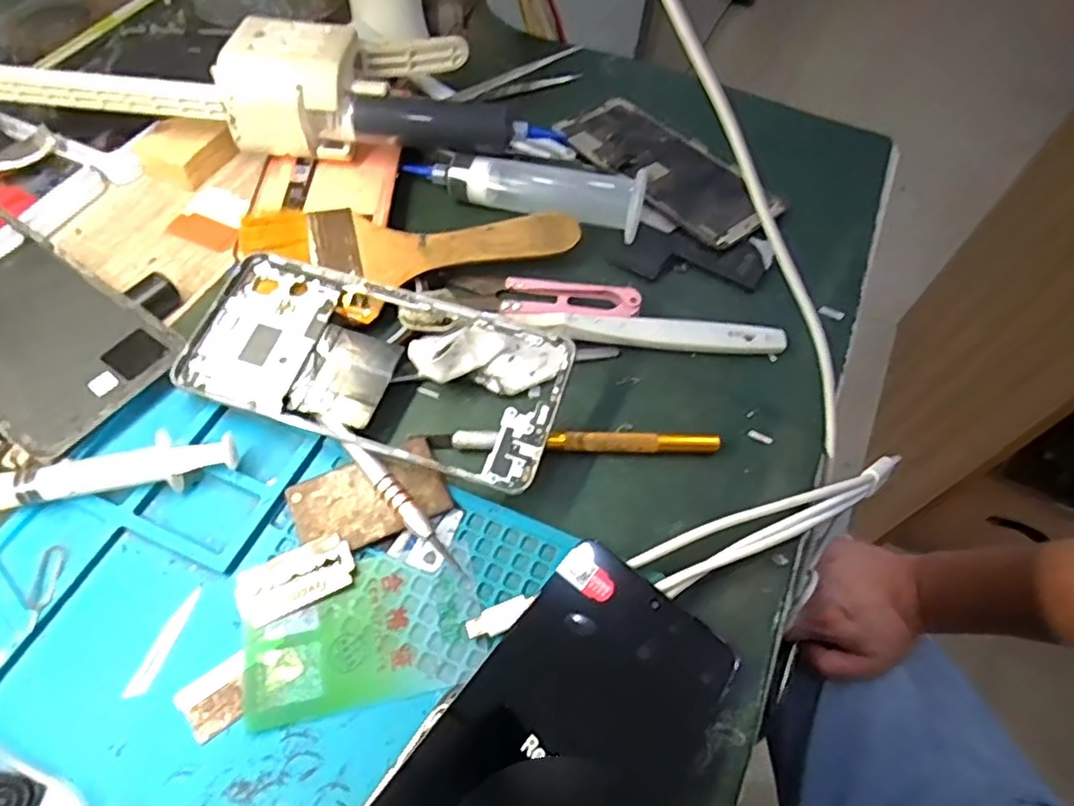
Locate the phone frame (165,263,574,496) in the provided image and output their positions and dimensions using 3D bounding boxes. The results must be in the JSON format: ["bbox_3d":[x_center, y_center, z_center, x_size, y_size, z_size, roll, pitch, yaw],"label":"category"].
[{"bbox_3d":[-0.071,-0.017,0.289,0.166,0.008,0.083,14,67,6],"label":"phone frame"}]

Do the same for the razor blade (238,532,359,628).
[{"bbox_3d":[-0.092,0.067,0.249,0.043,0.004,0.022,-22,62,-17],"label":"razor blade"}]

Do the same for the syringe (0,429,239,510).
[{"bbox_3d":[-0.179,0.030,0.258,0.113,0.016,0.017,-12,59,-11],"label":"syringe"}]

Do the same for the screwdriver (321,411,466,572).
[{"bbox_3d":[-0.061,0.035,0.266,0.009,0.012,0.091,-34,66,-22],"label":"screwdriver"}]

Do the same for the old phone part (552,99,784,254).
[{"bbox_3d":[0.078,-0.143,0.387,0.066,0.010,0.139,-34,66,-22],"label":"old phone part"}]

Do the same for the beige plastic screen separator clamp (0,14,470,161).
[{"bbox_3d":[-0.184,-0.159,0.351,0.296,0.063,0.071,-7,59,-8],"label":"beige plastic screen separator clamp"}]

